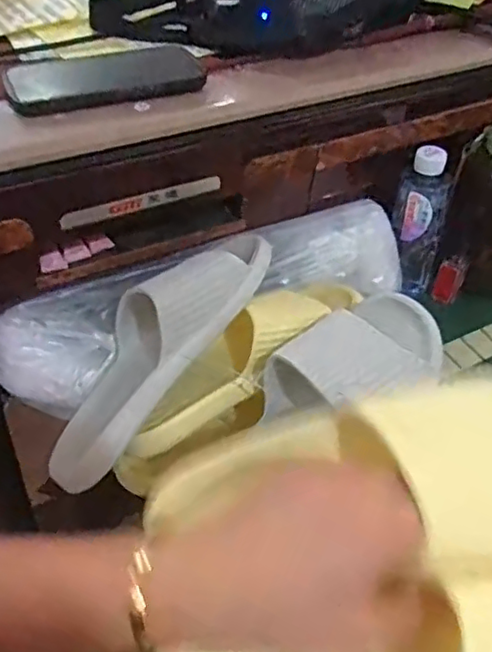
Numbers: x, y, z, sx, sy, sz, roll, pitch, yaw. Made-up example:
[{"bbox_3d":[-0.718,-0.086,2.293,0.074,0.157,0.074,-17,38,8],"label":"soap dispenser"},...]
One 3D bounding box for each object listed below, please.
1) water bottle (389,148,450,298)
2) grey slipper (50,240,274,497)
[{"bbox_3d":[0.193,-0.102,0.700,0.065,0.171,0.051,14,46,10],"label":"water bottle"},{"bbox_3d":[-0.084,0.019,0.537,0.095,0.074,0.271,31,78,29],"label":"grey slipper"}]

